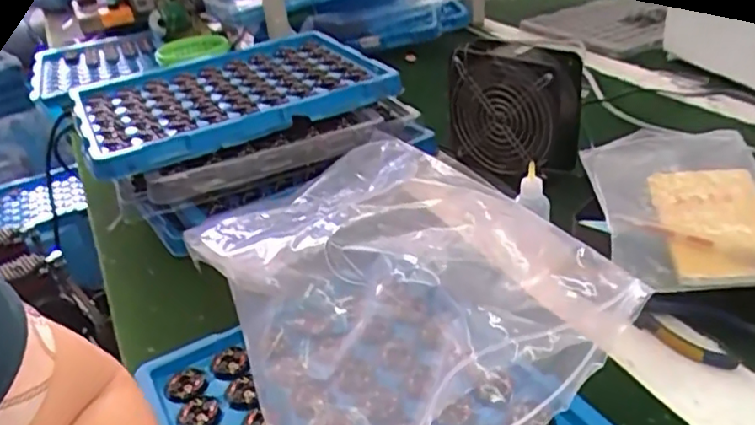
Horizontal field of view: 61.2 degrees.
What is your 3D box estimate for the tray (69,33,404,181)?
[{"bbox_3d":[-0.194,-0.153,0.840,0.372,0.034,0.292,-22,34,-22],"label":"tray"}]

